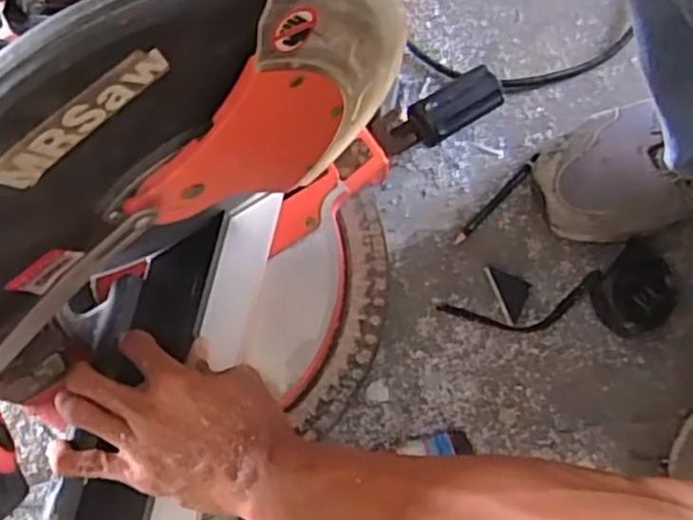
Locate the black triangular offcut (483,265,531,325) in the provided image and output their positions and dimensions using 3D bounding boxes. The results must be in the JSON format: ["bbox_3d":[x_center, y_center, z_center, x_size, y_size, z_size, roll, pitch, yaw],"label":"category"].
[{"bbox_3d":[0.130,0.029,0.611,0.040,0.004,0.036,26,95,20],"label":"black triangular offcut"}]

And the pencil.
[{"bbox_3d":[0.132,-0.053,0.635,0.008,0.013,0.106,43,79,8],"label":"pencil"}]

